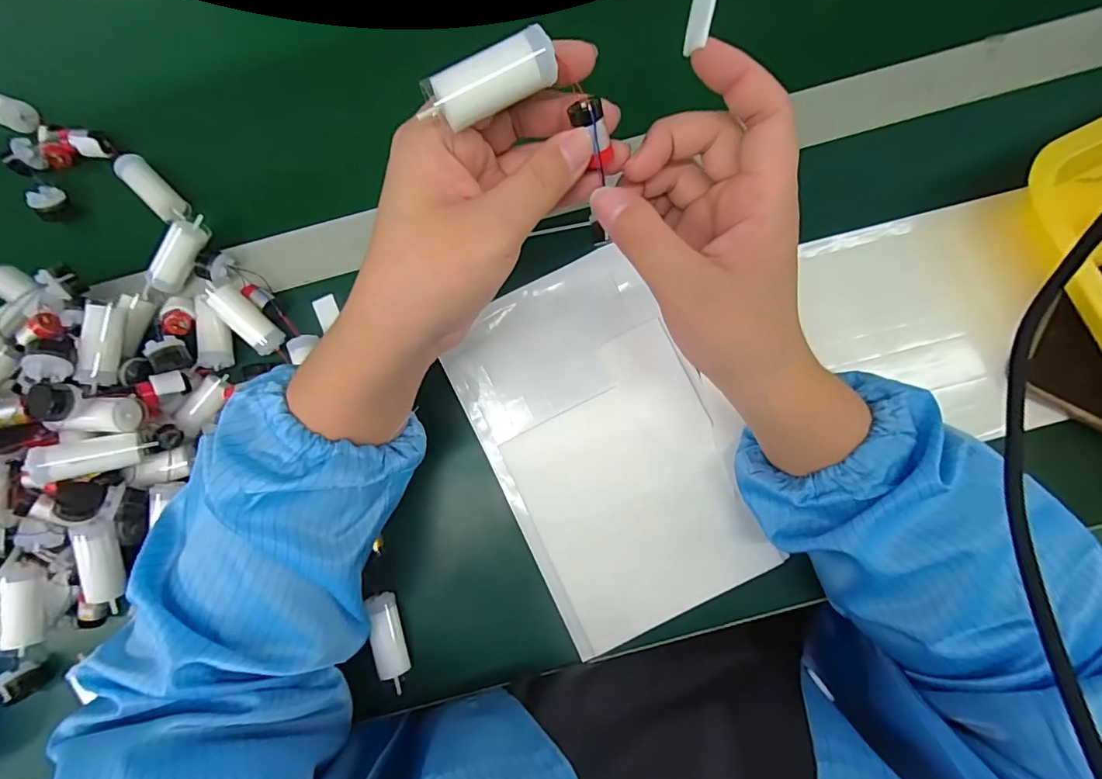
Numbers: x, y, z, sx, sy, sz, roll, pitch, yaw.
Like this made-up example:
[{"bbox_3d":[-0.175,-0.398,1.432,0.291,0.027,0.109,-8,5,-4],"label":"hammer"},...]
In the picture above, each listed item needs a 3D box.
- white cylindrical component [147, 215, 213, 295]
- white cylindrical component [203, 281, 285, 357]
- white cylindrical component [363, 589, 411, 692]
[{"bbox_3d":[-0.248,-0.089,0.337,0.020,0.018,0.056,41,105,4],"label":"white cylindrical component"},{"bbox_3d":[-0.204,-0.047,0.332,0.018,0.014,0.054,-42,106,2],"label":"white cylindrical component"},{"bbox_3d":[-0.102,0.161,0.319,0.017,0.016,0.059,-13,87,3],"label":"white cylindrical component"}]

